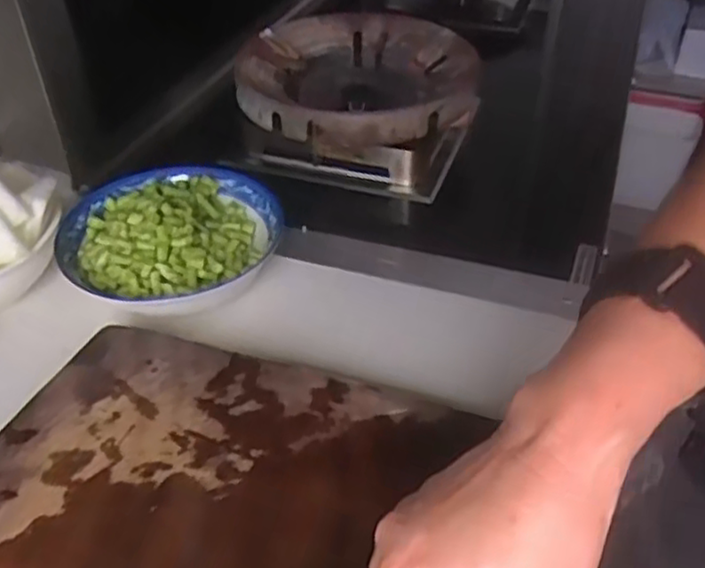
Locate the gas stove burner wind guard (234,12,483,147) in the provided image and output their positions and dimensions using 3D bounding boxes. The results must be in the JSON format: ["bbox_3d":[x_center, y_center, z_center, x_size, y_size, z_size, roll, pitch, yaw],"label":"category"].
[{"bbox_3d":[0.009,-0.229,0.807,0.260,0.070,0.303,13,43,14],"label":"gas stove burner wind guard"}]

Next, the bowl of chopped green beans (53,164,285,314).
[{"bbox_3d":[-0.148,-0.039,0.586,0.170,0.057,0.166,0,41,0],"label":"bowl of chopped green beans"}]

